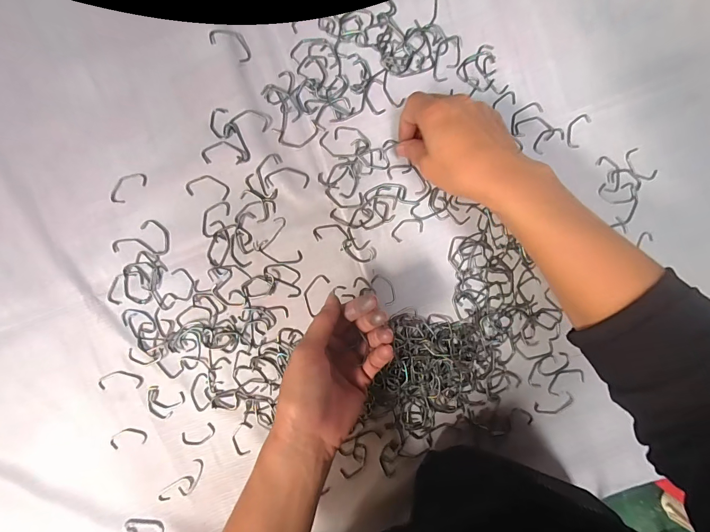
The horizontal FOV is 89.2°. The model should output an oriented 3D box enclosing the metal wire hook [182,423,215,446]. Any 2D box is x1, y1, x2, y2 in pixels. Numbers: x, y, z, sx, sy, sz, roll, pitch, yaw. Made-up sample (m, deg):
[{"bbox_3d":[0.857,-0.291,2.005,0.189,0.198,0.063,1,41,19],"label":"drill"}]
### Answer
[{"bbox_3d":[-0.155,0.169,0.357,0.032,0.004,0.016,-20,94,-1],"label":"metal wire hook"}]

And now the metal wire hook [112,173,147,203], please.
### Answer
[{"bbox_3d":[-0.216,-0.075,0.340,0.038,0.004,0.019,-37,94,0],"label":"metal wire hook"}]

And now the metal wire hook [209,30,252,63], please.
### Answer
[{"bbox_3d":[-0.115,-0.209,0.337,0.041,0.005,0.022,30,92,-3],"label":"metal wire hook"}]

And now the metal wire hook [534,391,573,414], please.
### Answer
[{"bbox_3d":[0.206,0.144,0.371,0.040,0.004,0.018,-20,94,-1],"label":"metal wire hook"}]

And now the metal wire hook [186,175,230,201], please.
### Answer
[{"bbox_3d":[-0.140,-0.075,0.343,0.040,0.004,0.021,9,93,-3],"label":"metal wire hook"}]

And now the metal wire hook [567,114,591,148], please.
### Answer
[{"bbox_3d":[0.220,-0.134,0.356,0.017,0.004,0.034,23,92,-3],"label":"metal wire hook"}]

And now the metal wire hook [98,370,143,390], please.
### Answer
[{"bbox_3d":[-0.229,0.111,0.352,0.042,0.004,0.018,-2,94,-2],"label":"metal wire hook"}]

